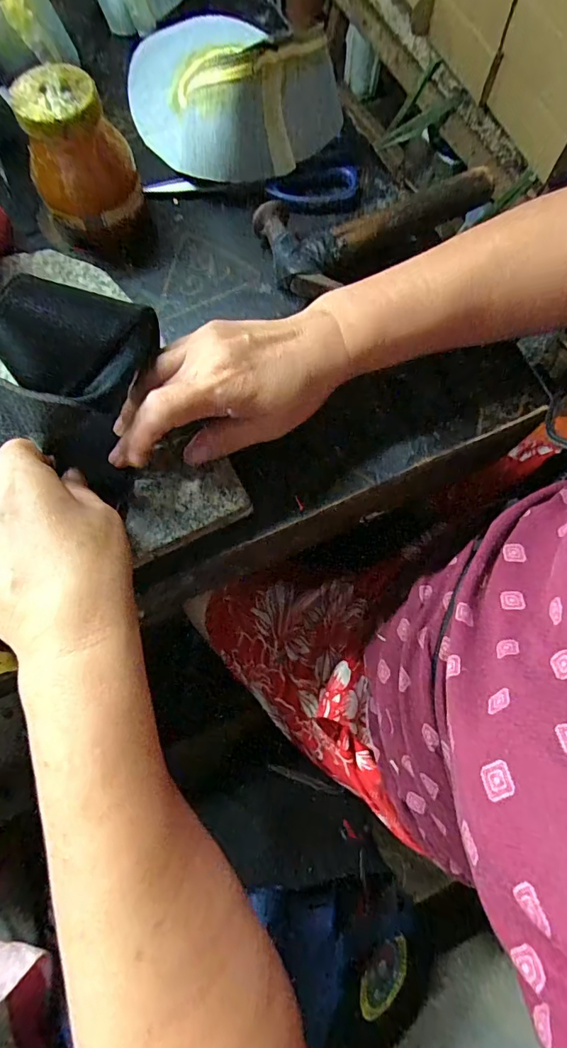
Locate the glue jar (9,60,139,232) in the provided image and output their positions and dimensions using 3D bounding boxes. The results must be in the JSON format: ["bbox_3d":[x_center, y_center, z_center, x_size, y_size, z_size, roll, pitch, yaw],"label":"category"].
[{"bbox_3d":[-0.148,-0.267,0.344,0.069,0.096,0.058,-5,73,-2],"label":"glue jar"}]

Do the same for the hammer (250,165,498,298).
[{"bbox_3d":[0.070,-0.244,0.366,0.180,0.035,0.086,-29,75,-9],"label":"hammer"}]

